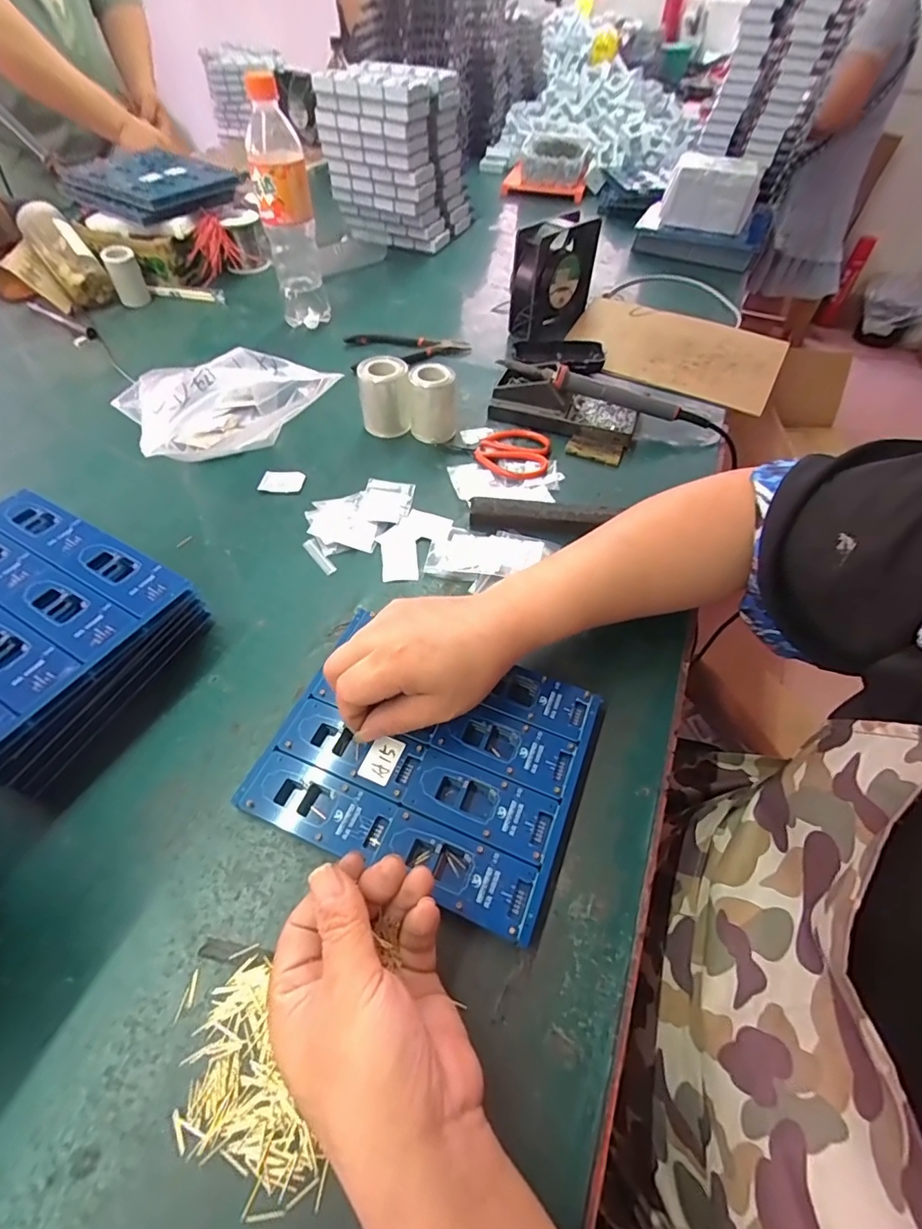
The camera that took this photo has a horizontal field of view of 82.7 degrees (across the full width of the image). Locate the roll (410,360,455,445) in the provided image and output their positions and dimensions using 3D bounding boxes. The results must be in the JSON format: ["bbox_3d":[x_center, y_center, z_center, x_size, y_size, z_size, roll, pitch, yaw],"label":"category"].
[{"bbox_3d":[-0.029,-0.222,0.551,0.040,0.069,0.040,0,53,-1],"label":"roll"}]

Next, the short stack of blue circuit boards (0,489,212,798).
[{"bbox_3d":[-0.307,0.013,0.372,0.197,0.064,0.165,23,56,16],"label":"short stack of blue circuit boards"}]

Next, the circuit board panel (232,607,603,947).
[{"bbox_3d":[-0.021,0.091,0.349,0.192,0.015,0.158,19,55,13],"label":"circuit board panel"}]

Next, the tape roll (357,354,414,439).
[{"bbox_3d":[-0.079,-0.230,0.560,0.053,0.071,0.053,0,53,-1],"label":"tape roll"}]

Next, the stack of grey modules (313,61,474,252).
[{"bbox_3d":[-0.106,-0.736,0.858,0.191,0.213,0.143,21,55,14],"label":"stack of grey modules"}]

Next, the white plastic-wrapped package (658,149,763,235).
[{"bbox_3d":[0.384,-0.649,0.811,0.132,0.090,0.043,18,55,13],"label":"white plastic-wrapped package"}]

